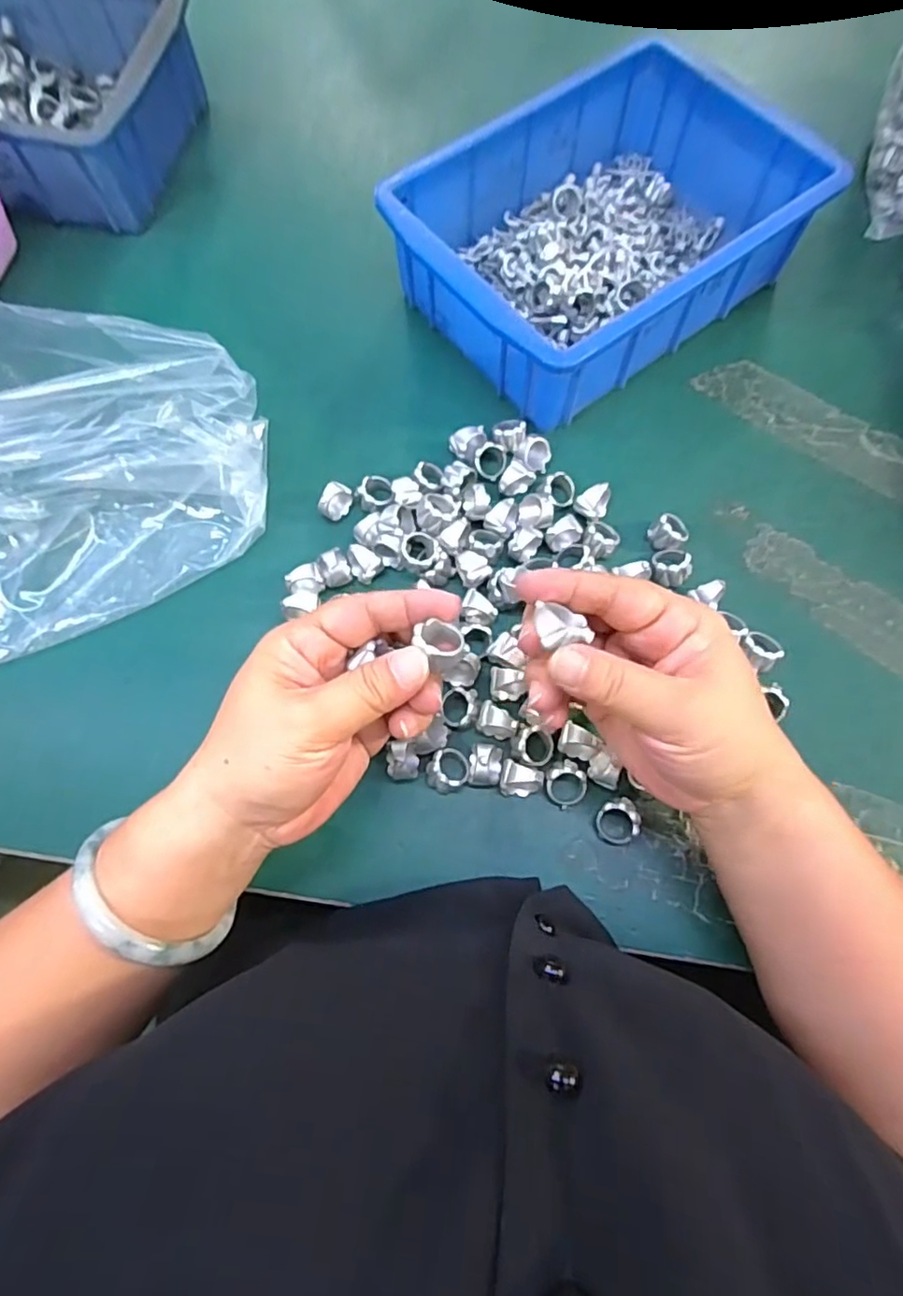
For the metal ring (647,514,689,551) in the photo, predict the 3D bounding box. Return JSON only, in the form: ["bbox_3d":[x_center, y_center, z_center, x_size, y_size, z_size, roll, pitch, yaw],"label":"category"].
[{"bbox_3d":[0.129,-0.067,0.366,0.020,0.017,0.019,0,72,0],"label":"metal ring"}]

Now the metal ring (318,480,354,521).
[{"bbox_3d":[-0.070,-0.088,0.375,0.012,0.021,0.019,23,73,8],"label":"metal ring"}]

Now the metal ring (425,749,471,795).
[{"bbox_3d":[-0.002,0.064,0.324,0.020,0.016,0.025,38,76,12],"label":"metal ring"}]

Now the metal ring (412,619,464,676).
[{"bbox_3d":[-0.003,-0.001,0.252,0.018,0.013,0.021,-31,75,-9],"label":"metal ring"}]

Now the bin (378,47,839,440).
[{"bbox_3d":[0.096,-0.268,0.408,0.238,0.080,0.171,-35,75,-11],"label":"bin"}]

